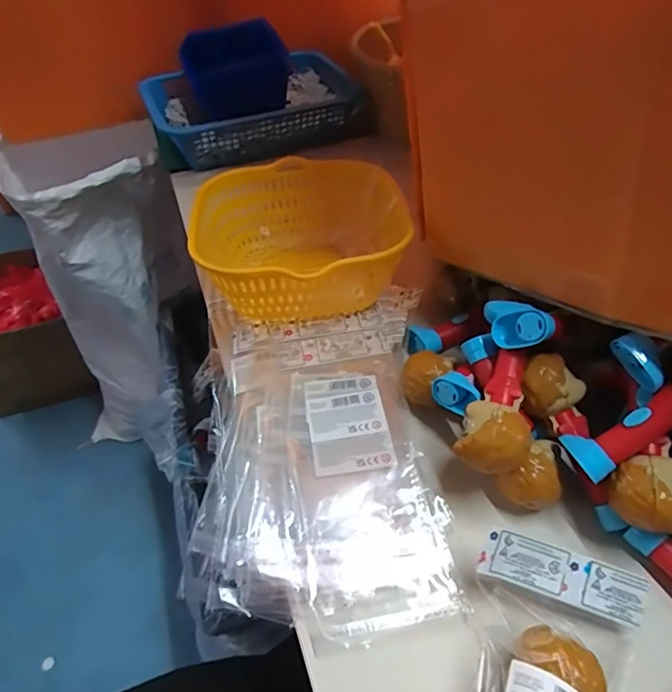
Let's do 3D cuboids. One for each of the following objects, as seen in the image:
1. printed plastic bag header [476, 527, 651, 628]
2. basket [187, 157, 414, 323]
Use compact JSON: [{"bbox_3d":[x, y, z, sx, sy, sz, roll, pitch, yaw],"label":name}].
[{"bbox_3d":[0.132,0.135,0.283,0.096,0.006,0.028,19,82,4],"label":"printed plastic bag header"},{"bbox_3d":[-0.033,-0.103,0.468,0.183,0.085,0.201,-7,49,-4],"label":"basket"}]

